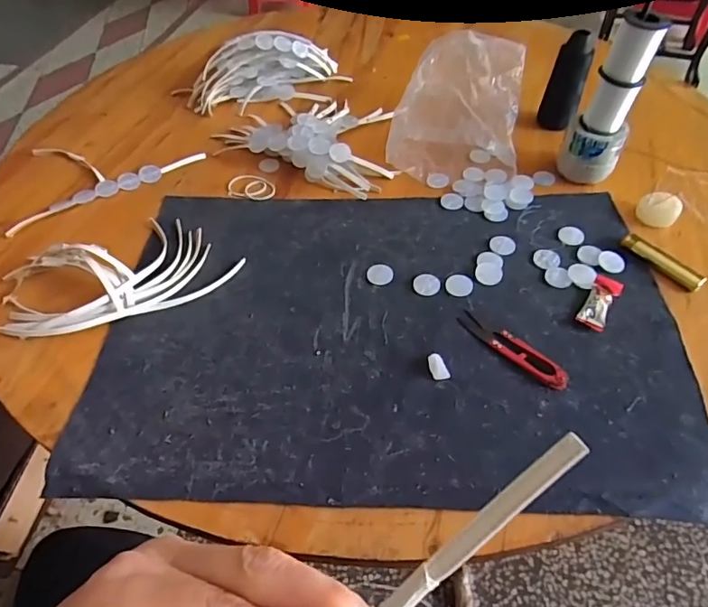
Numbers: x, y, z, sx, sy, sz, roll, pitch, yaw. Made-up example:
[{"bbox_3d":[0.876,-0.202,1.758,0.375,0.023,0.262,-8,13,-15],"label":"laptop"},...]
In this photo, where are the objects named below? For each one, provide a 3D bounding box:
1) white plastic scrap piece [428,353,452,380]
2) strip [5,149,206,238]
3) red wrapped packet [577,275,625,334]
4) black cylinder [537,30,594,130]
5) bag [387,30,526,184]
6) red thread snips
[{"bbox_3d":[0.071,0.053,0.430,0.015,0.007,0.025,-14,50,-9],"label":"white plastic scrap piece"},{"bbox_3d":[-0.322,-0.170,0.633,0.229,0.008,0.153,-31,55,-22],"label":"strip"},{"bbox_3d":[0.228,-0.001,0.471,0.025,0.007,0.064,26,56,23],"label":"red wrapped packet"},{"bbox_3d":[0.263,-0.273,0.639,0.045,0.110,0.038,14,52,14],"label":"black cylinder"},{"bbox_3d":[0.131,-0.246,0.635,0.145,0.080,0.207,8,50,9],"label":"bag"},{"bbox_3d":[0.136,0.037,0.439,0.024,0.011,0.104,-33,56,-23],"label":"red thread snips"}]

